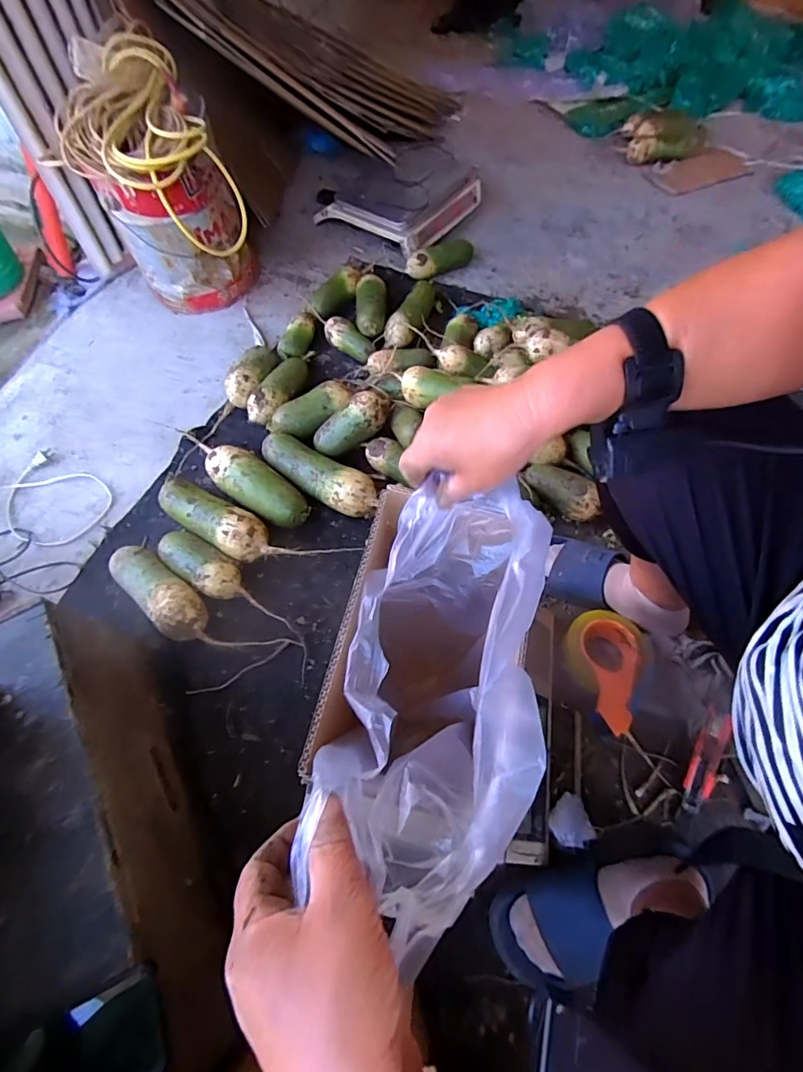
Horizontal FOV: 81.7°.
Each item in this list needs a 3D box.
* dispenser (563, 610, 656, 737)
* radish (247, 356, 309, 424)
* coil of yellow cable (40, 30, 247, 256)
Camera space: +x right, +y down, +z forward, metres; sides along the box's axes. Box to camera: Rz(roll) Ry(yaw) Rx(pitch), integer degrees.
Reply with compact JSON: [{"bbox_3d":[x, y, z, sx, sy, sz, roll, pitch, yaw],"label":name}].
[{"bbox_3d":[0.305,0.201,0.696,0.115,0.052,0.173,13,64,9],"label":"dispenser"},{"bbox_3d":[-0.247,-0.301,0.976,0.067,0.069,0.184,28,67,16],"label":"radish"},{"bbox_3d":[-0.499,-0.735,0.923,0.301,0.278,0.330,-40,68,-17],"label":"coil of yellow cable"}]

